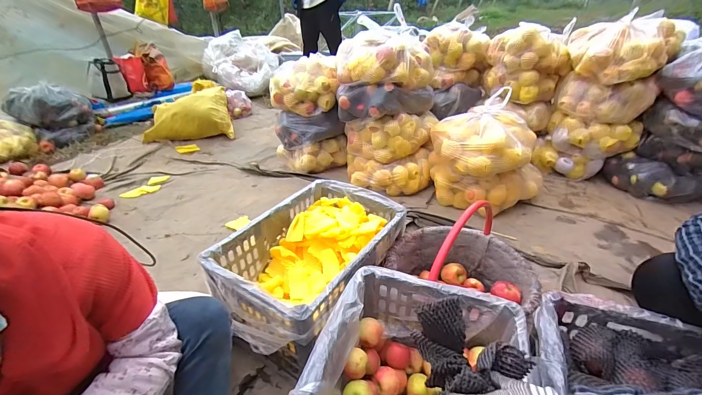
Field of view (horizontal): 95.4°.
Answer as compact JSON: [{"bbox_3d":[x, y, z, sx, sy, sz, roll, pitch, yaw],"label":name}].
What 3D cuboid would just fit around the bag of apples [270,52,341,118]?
[{"bbox_3d":[-0.255,-0.615,1.713,0.353,0.239,0.308,-5,34,-4],"label":"bag of apples"}]

